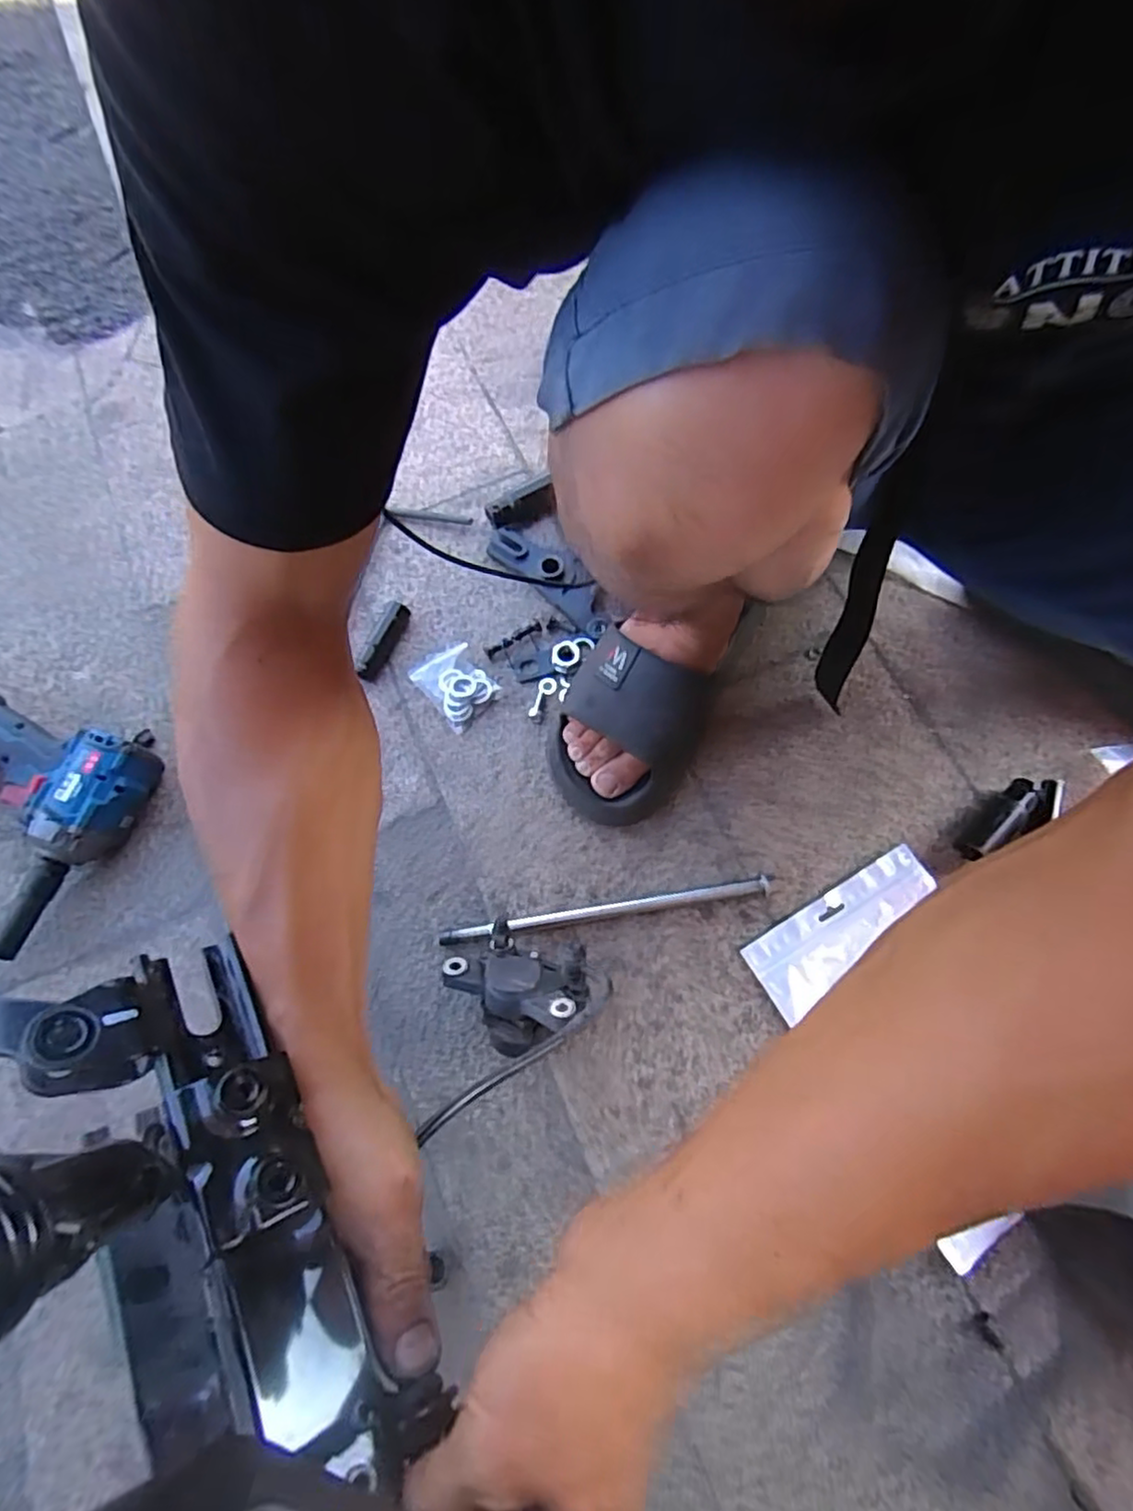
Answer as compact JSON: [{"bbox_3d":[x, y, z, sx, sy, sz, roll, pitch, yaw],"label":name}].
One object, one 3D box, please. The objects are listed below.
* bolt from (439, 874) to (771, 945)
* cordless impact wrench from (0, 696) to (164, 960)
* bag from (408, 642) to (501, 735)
[{"bbox_3d":[0.029,0.122,0.537,0.258,0.020,0.013,-8,70,-1],"label":"bolt"},{"bbox_3d":[-0.491,0.021,0.567,0.244,0.074,0.187,26,73,11],"label":"cordless impact wrench"},{"bbox_3d":[-0.099,-0.066,0.604,0.055,0.019,0.074,-38,73,-11],"label":"bag"}]

